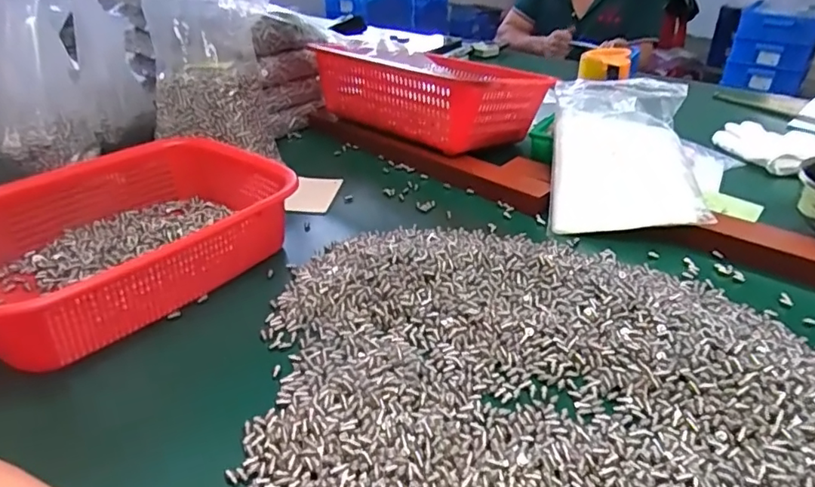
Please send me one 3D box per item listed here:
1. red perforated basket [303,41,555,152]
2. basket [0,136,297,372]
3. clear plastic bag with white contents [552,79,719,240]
[{"bbox_3d":[0.023,-0.208,0.781,0.298,0.105,0.164,25,40,34],"label":"red perforated basket"},{"bbox_3d":[-0.248,-0.012,0.501,0.216,0.070,0.295,23,39,32],"label":"basket"},{"bbox_3d":[0.236,-0.108,0.618,0.146,0.031,0.231,0,53,13],"label":"clear plastic bag with white contents"}]

